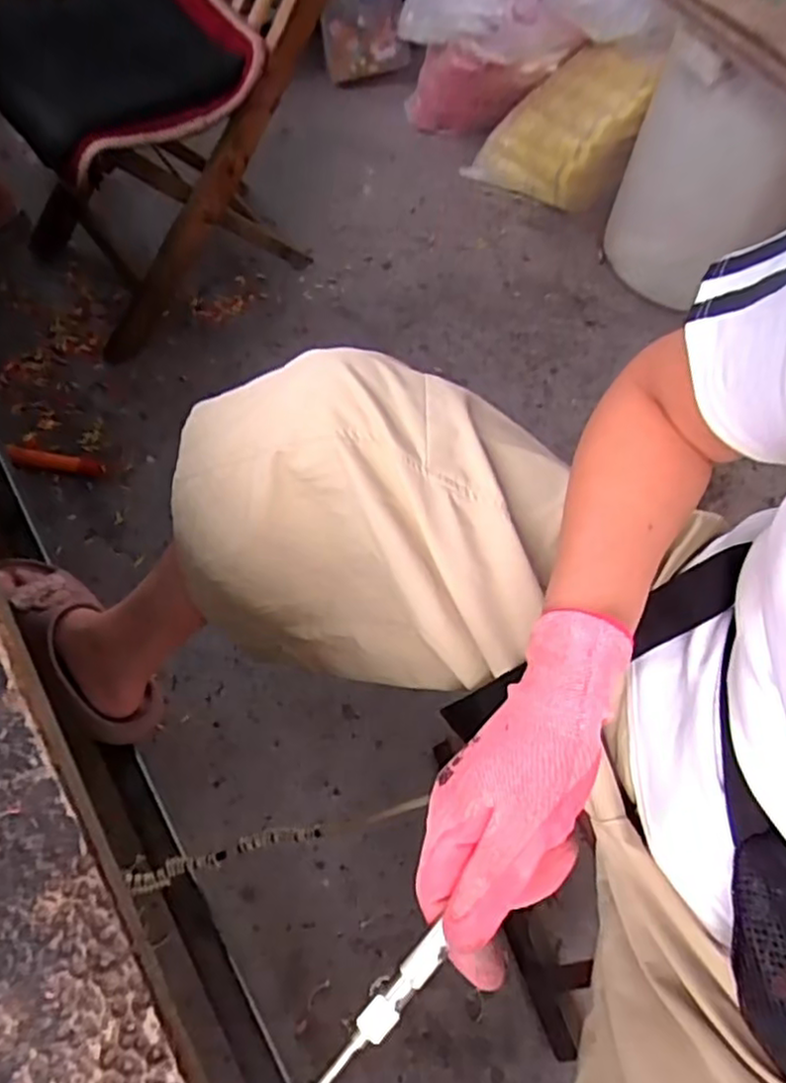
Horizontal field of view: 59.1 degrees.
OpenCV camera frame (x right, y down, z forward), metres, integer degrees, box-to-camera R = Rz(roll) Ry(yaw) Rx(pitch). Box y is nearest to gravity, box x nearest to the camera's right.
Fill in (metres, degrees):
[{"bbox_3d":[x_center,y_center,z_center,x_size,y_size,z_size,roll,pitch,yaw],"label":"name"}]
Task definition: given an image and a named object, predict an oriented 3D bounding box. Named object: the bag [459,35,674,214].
[{"bbox_3d":[0.322,-0.828,1.345,0.313,0.295,0.128,24,62,9],"label":"bag"}]

